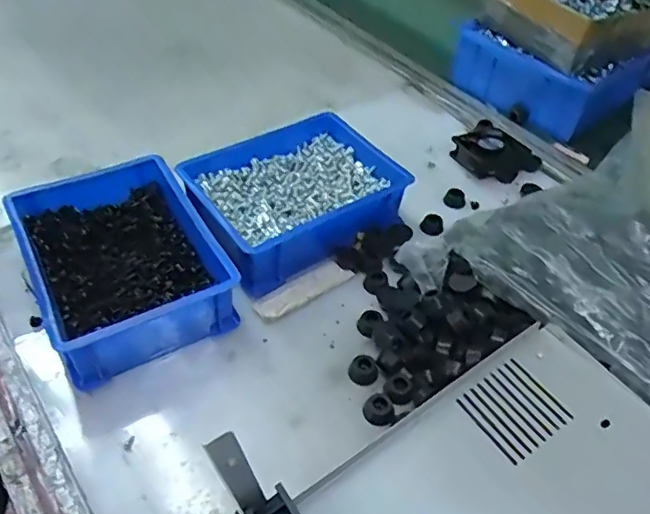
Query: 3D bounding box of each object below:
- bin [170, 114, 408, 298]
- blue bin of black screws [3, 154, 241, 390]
[{"bbox_3d":[-0.031,-0.063,0.580,0.201,0.063,0.154,-25,53,-26],"label":"bin"},{"bbox_3d":[-0.179,0.002,0.507,0.146,0.071,0.194,-21,52,-23],"label":"blue bin of black screws"}]

